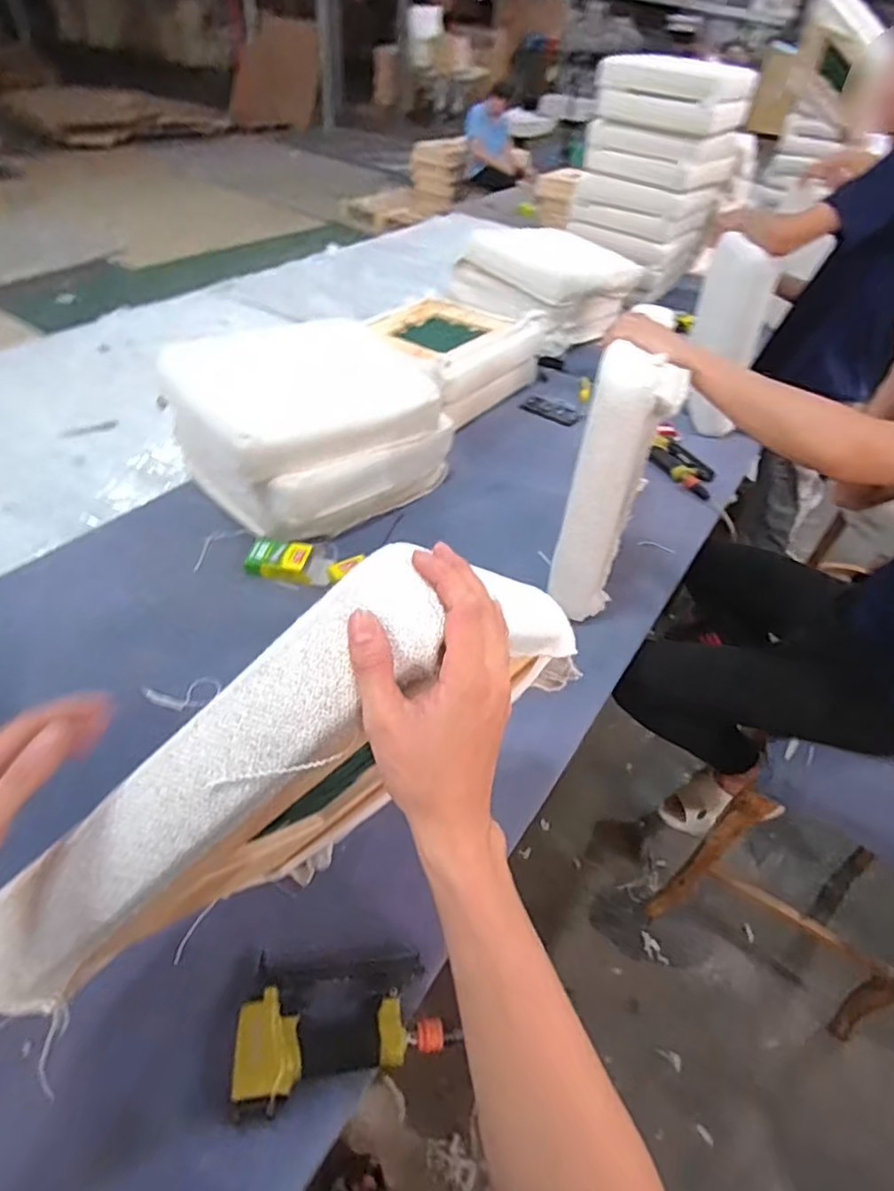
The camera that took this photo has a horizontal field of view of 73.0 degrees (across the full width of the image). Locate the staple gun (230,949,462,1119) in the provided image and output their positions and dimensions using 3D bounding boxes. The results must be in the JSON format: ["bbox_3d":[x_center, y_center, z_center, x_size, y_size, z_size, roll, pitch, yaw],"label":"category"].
[{"bbox_3d":[-0.108,0.458,0.640,0.207,0.050,0.131,1,44,-6],"label":"staple gun"}]

